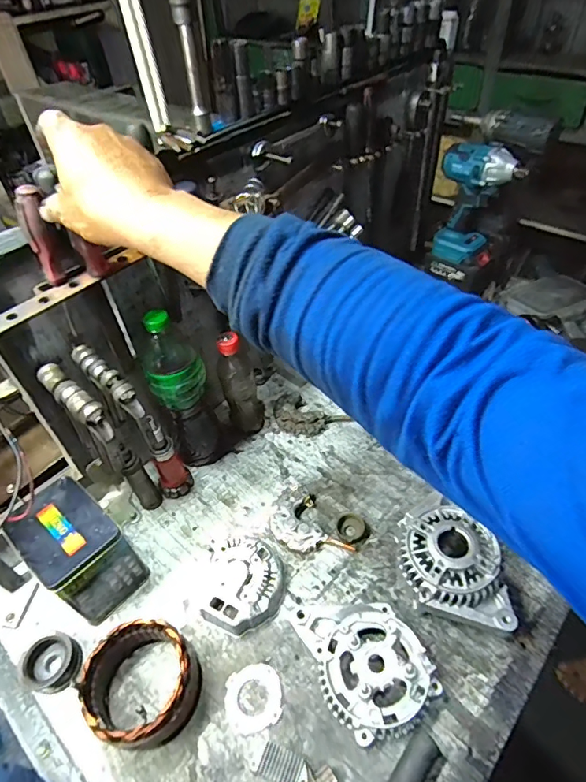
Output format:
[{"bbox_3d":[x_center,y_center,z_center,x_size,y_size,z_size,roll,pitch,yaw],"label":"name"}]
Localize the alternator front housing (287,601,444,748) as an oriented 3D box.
[{"bbox_3d":[0.079,0.293,0.523,0.121,0.040,0.155,-17,46,-12],"label":"alternator front housing"}]

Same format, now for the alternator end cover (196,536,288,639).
[{"bbox_3d":[-0.062,0.242,0.591,0.102,0.035,0.112,3,46,8],"label":"alternator end cover"}]

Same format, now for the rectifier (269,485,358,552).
[{"bbox_3d":[0.014,0.183,0.647,0.078,0.025,0.120,-24,48,-18],"label":"rectifier"}]

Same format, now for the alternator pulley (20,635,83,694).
[{"bbox_3d":[-0.282,0.319,0.548,0.056,0.038,0.055,-3,45,3],"label":"alternator pulley"}]

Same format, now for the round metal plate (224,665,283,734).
[{"bbox_3d":[-0.044,0.339,0.518,0.063,0.006,0.062,-3,45,3],"label":"round metal plate"}]

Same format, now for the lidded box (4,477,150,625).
[{"bbox_3d":[-0.267,0.202,0.590,0.127,0.127,0.090,32,56,31],"label":"lidded box"}]

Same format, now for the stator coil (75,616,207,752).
[{"bbox_3d":[-0.161,0.318,0.512,0.110,0.069,0.116,-3,45,3],"label":"stator coil"}]

